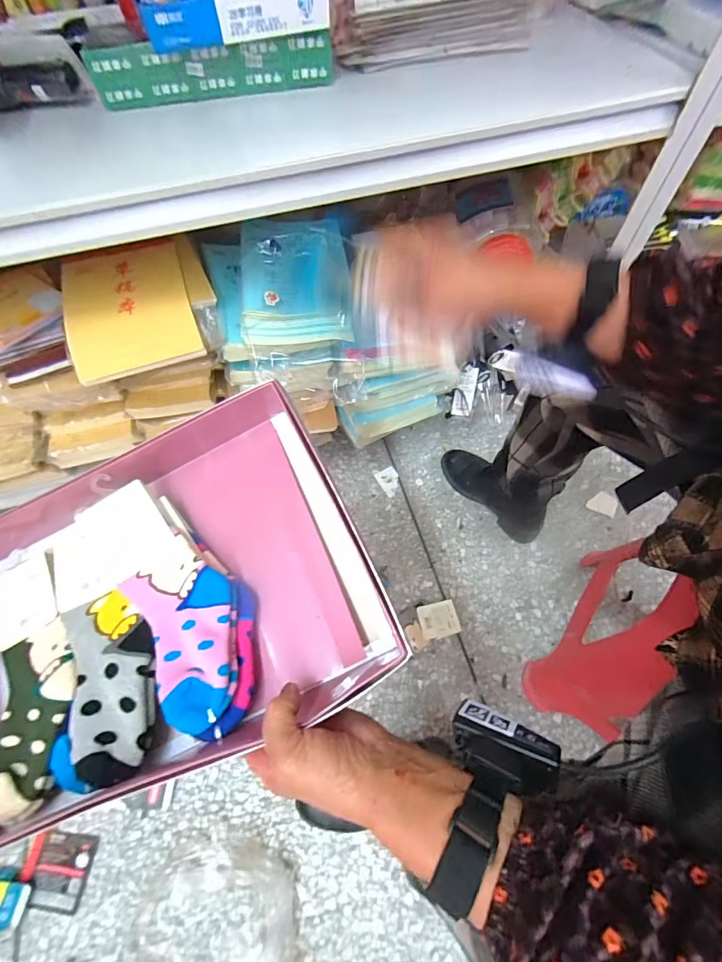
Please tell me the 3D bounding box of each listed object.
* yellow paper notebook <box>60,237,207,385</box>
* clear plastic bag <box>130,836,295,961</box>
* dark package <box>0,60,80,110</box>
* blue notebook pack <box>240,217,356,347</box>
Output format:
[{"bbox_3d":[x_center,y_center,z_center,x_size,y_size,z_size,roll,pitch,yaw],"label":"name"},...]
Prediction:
[{"bbox_3d":[-0.356,-0.271,0.621,0.182,0.024,0.236,-18,74,-3],"label":"yellow paper notebook"},{"bbox_3d":[-0.213,0.643,0.586,0.225,0.029,0.185,-2,60,2],"label":"clear plastic bag"},{"bbox_3d":[-0.455,-0.538,0.550,0.138,0.042,0.023,2,60,4],"label":"dark package"},{"bbox_3d":[-0.109,-0.341,0.664,0.169,0.036,0.245,-5,76,-2],"label":"blue notebook pack"}]

